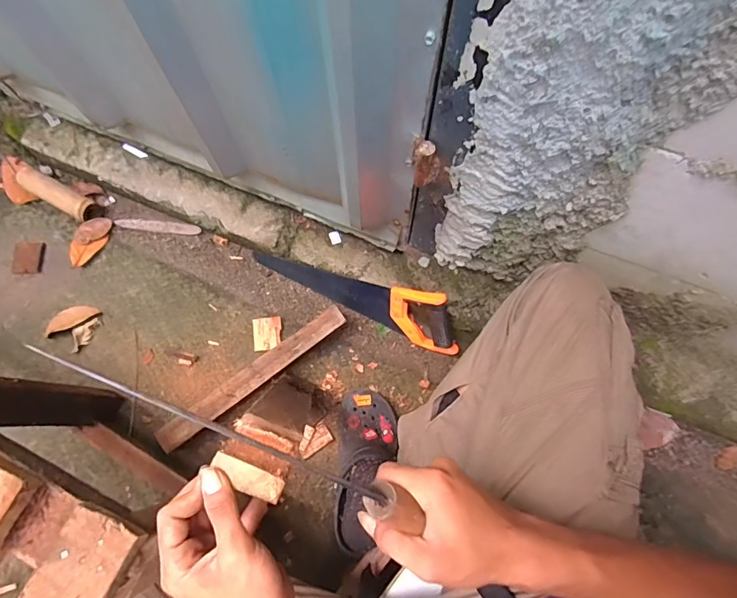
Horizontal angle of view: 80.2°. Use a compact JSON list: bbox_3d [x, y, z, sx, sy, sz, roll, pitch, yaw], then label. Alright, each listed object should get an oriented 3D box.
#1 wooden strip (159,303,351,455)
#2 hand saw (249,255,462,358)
[{"bbox_3d":[-0.197,0.132,0.763,0.365,0.013,0.044,-38,76,-11],"label":"wooden strip"},{"bbox_3d":[-0.031,-0.002,0.856,0.419,0.120,0.027,16,40,21],"label":"hand saw"}]

